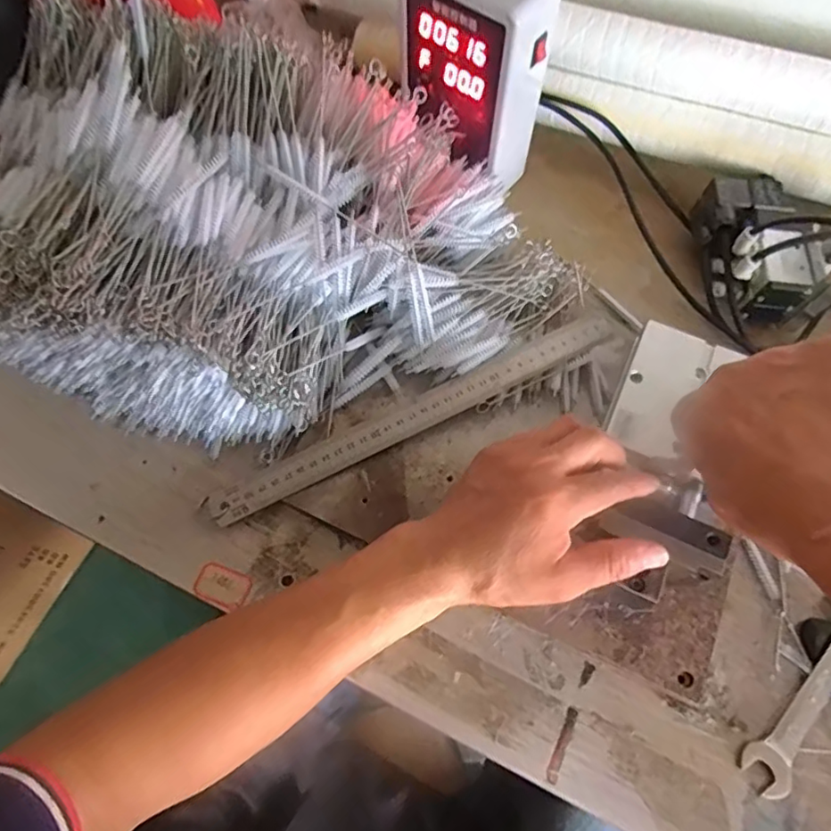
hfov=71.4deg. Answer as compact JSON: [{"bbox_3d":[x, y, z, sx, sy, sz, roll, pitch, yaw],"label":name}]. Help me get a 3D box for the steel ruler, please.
[{"bbox_3d":[0.002,-0.001,0.429,0.323,0.006,0.024,-26,75,-7],"label":"steel ruler"}]

